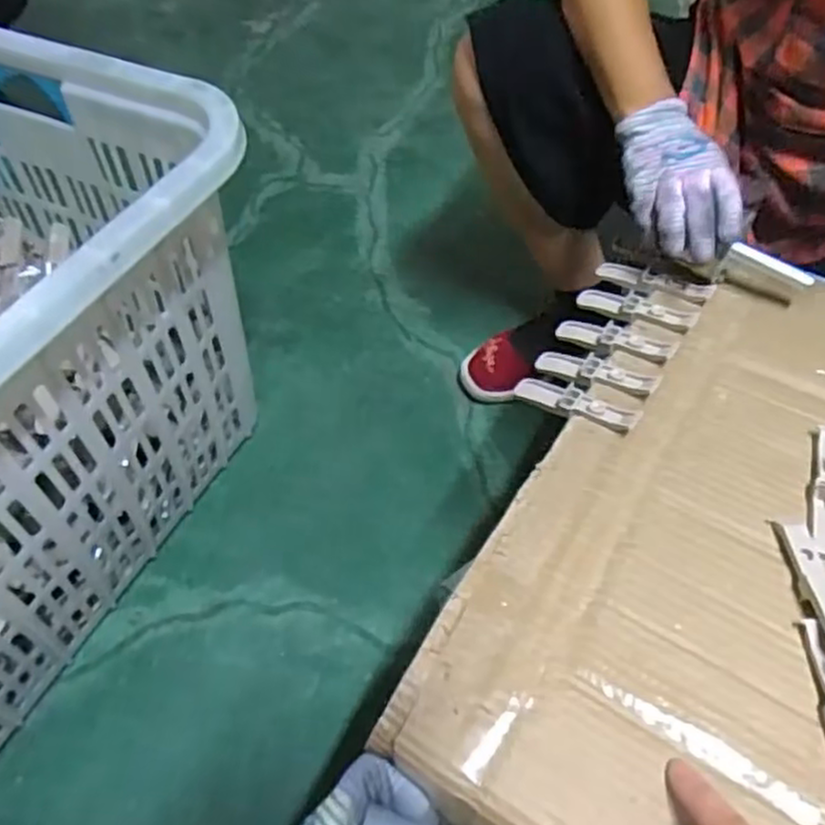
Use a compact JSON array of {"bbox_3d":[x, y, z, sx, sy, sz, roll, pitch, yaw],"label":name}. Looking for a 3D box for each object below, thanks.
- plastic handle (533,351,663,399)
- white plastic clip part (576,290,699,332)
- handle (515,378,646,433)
[{"bbox_3d":[0.143,-0.033,0.564,0.097,0.011,0.024,18,54,32],"label":"plastic handle"},{"bbox_3d":[0.185,-0.088,0.601,0.099,0.016,0.026,20,55,33],"label":"white plastic clip part"},{"bbox_3d":[0.121,-0.007,0.546,0.101,0.015,0.022,21,54,38],"label":"handle"}]

